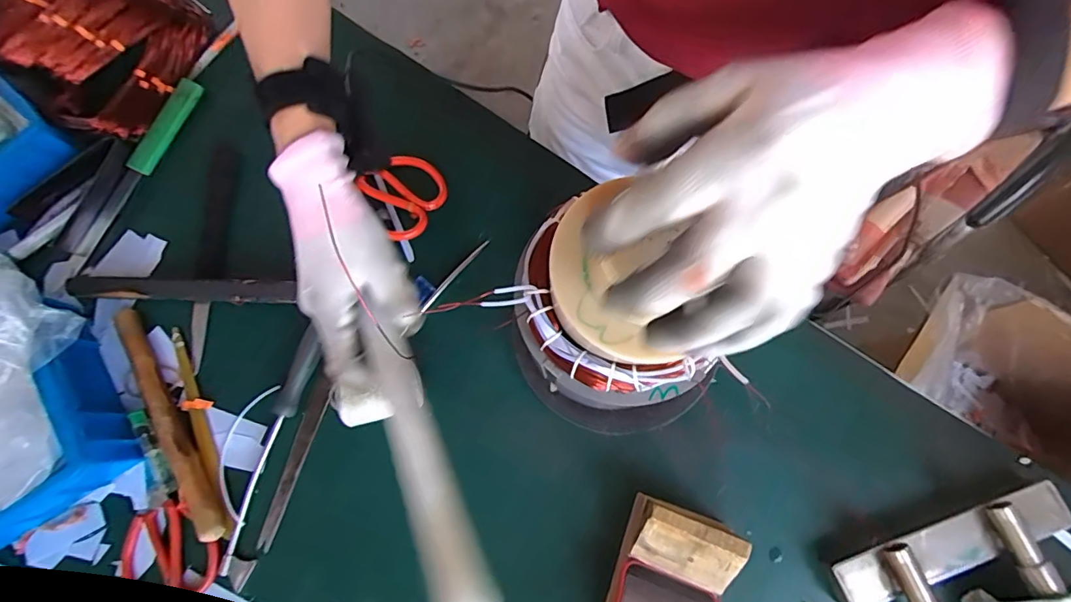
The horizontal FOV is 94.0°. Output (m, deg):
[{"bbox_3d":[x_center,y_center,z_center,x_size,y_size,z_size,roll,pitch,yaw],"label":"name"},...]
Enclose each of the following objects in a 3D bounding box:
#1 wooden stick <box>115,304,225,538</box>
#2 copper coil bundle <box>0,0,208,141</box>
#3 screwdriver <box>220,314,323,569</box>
[{"bbox_3d":[-0.353,0.115,0.479,0.022,0.025,0.240,-29,77,-5],"label":"wooden stick"},{"bbox_3d":[-0.514,-0.311,0.563,0.260,0.070,0.197,29,80,10],"label":"copper coil bundle"},{"bbox_3d":[-0.249,0.137,0.466,0.020,0.023,0.224,16,77,6],"label":"screwdriver"}]

